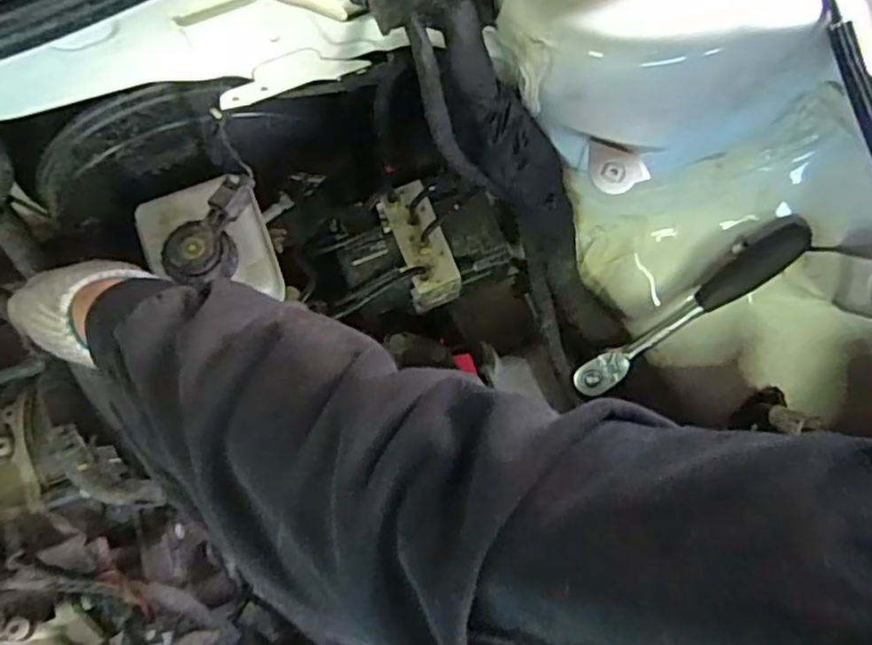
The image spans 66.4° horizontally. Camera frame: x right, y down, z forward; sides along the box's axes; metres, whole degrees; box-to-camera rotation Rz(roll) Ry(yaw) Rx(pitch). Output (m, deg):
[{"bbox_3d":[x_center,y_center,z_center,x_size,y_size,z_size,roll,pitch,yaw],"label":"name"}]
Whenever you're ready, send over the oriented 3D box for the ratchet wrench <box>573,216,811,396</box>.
[{"bbox_3d":[0.191,-0.008,0.510,0.198,0.026,0.028,-41,81,24],"label":"ratchet wrench"}]

